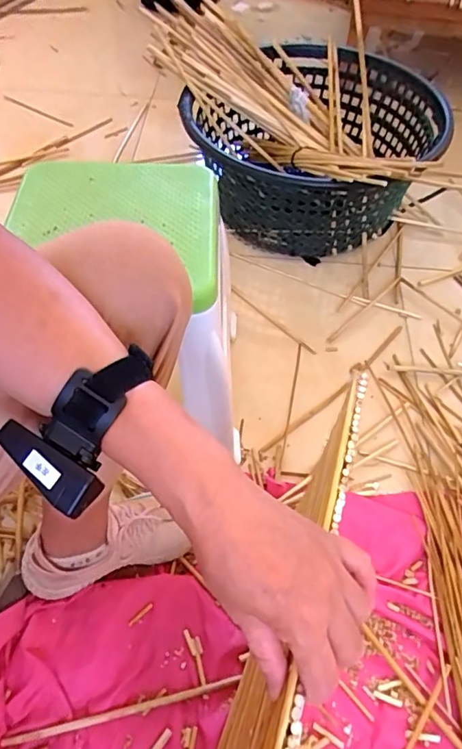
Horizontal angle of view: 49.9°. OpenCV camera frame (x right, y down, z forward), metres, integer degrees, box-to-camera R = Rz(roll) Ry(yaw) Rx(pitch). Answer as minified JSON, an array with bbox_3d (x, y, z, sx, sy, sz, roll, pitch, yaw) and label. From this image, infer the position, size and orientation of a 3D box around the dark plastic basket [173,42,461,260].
[{"bbox_3d":[0.163,-0.444,1.026,0.470,0.237,0.433,1,55,-1],"label":"dark plastic basket"}]

